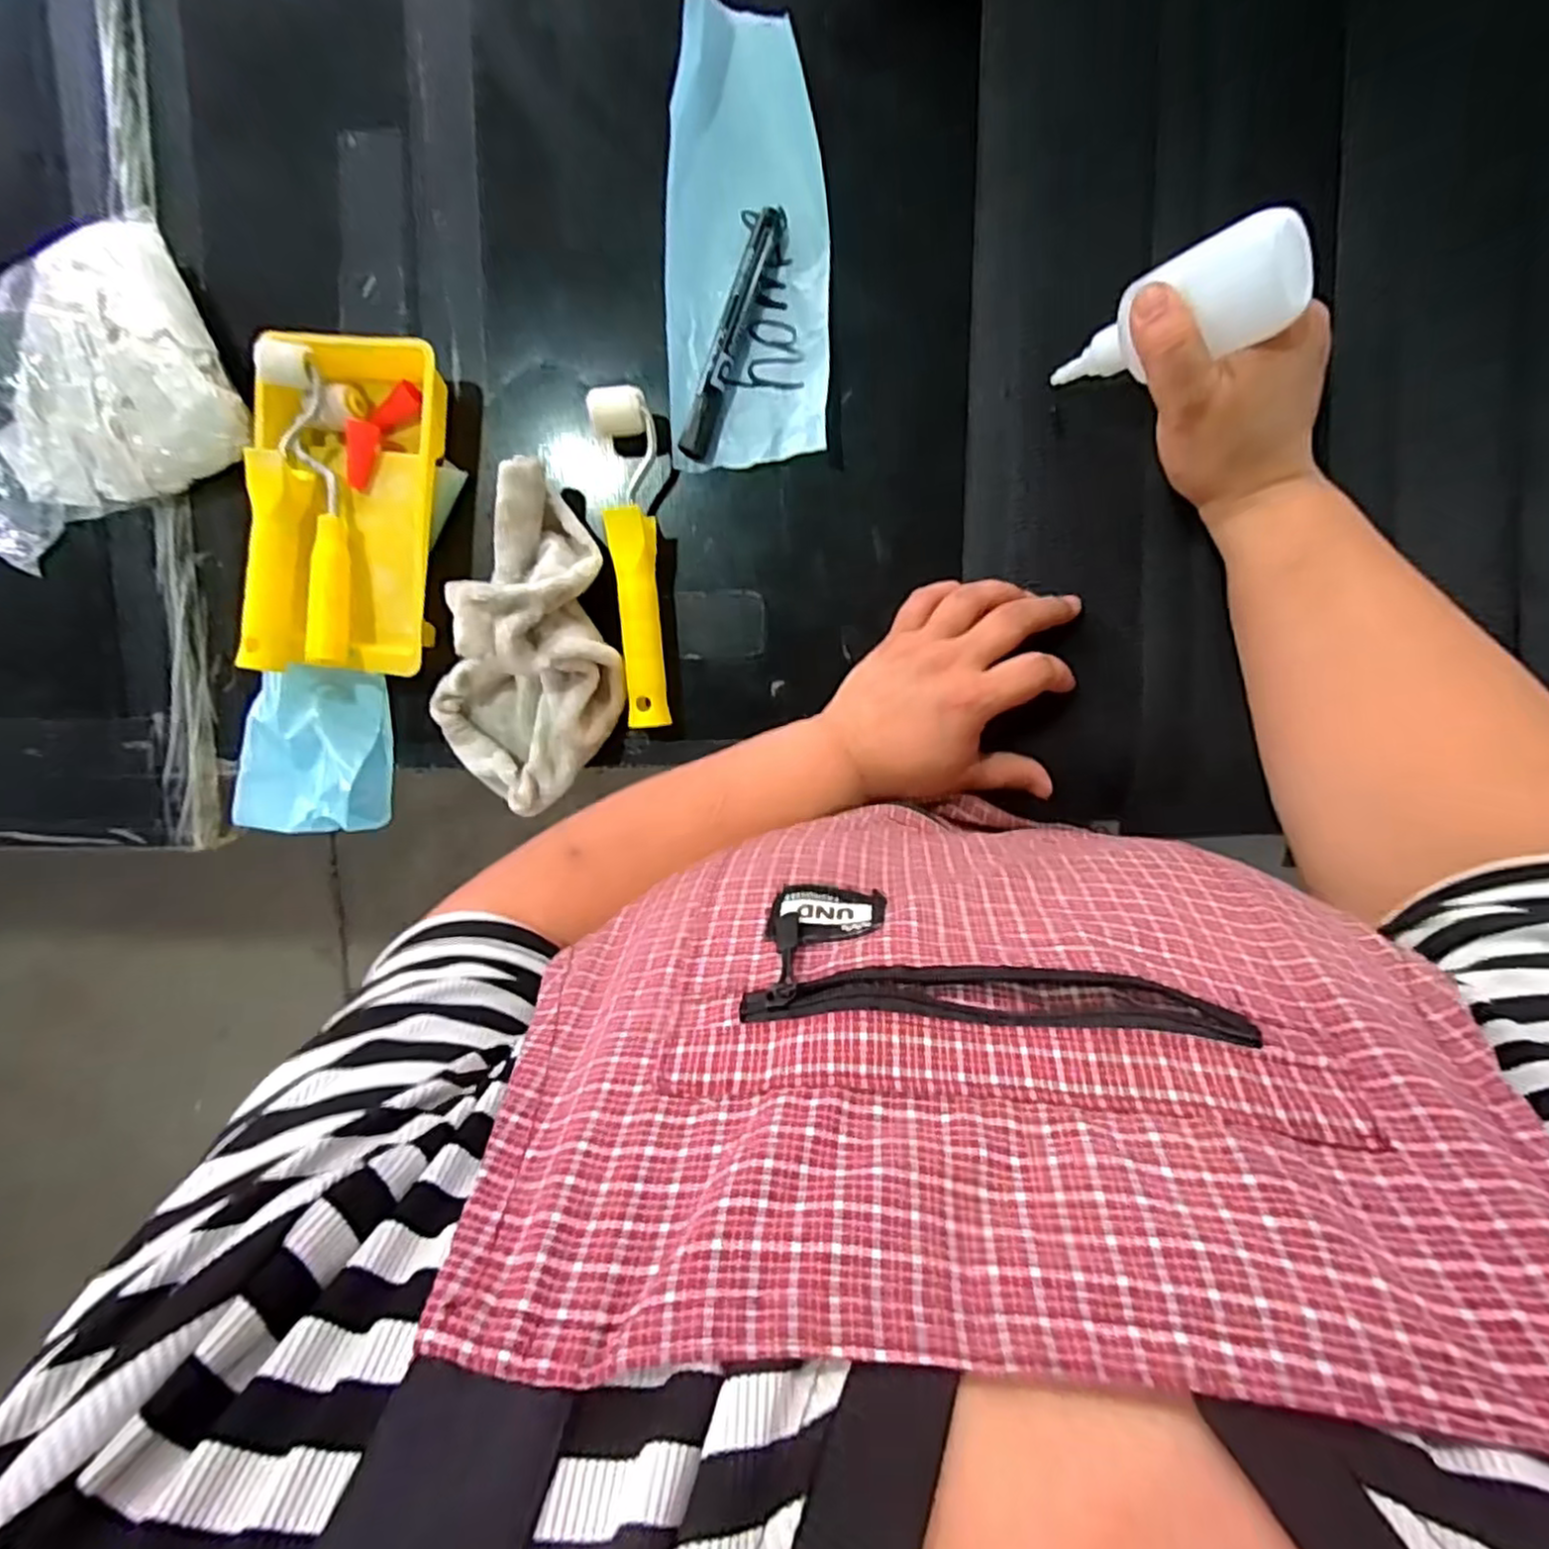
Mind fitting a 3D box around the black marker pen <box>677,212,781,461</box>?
[{"bbox_3d":[-0.028,-0.264,0.426,0.015,0.014,0.147,22,101,8],"label":"black marker pen"}]

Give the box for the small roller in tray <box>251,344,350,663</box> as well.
[{"bbox_3d":[-0.287,-0.166,0.444,0.025,0.031,0.193,-5,96,12],"label":"small roller in tray"}]

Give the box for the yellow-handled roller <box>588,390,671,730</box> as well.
[{"bbox_3d":[-0.083,-0.129,0.435,0.034,0.034,0.196,-5,96,12],"label":"yellow-handled roller"}]

